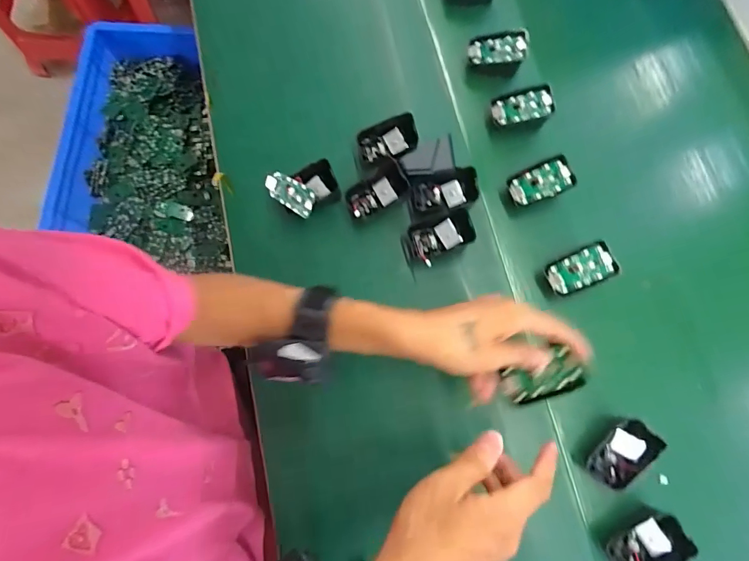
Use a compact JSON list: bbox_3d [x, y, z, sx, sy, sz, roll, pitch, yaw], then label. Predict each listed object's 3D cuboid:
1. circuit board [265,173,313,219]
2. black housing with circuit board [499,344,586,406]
[{"bbox_3d":[-0.094,-0.096,0.461,0.066,0.007,0.032,35,114,17],"label":"circuit board"},{"bbox_3d":[0.146,0.085,0.368,0.067,0.011,0.037,-28,76,25],"label":"black housing with circuit board"}]

